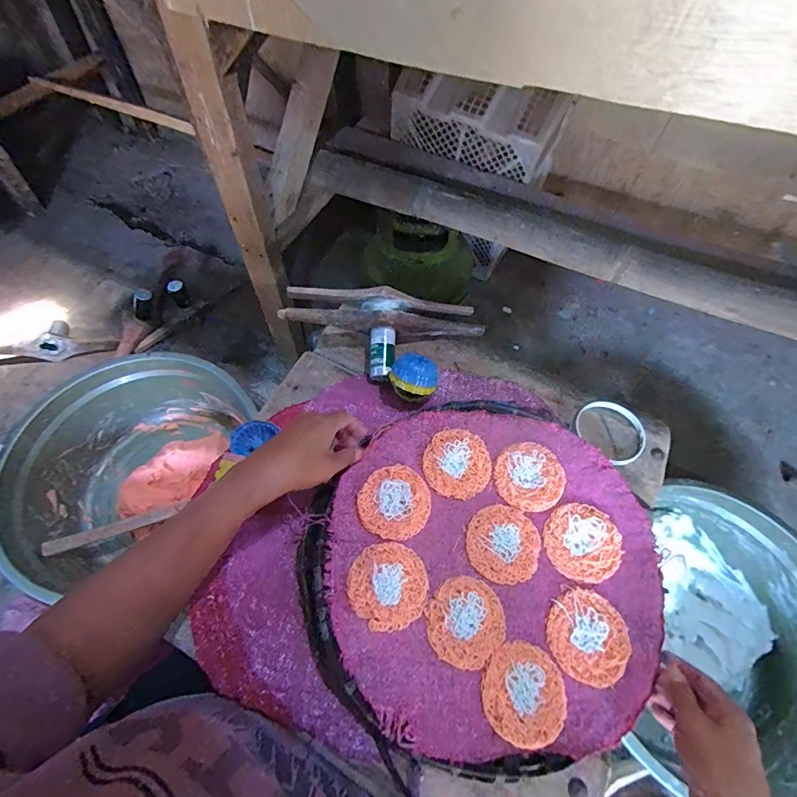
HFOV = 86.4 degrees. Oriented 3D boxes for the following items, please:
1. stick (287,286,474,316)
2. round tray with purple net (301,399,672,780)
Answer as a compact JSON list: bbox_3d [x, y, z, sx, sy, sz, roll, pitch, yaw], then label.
[{"bbox_3d":[-0.018,-0.142,0.598,0.263,0.035,0.020,3,58,-15],"label":"stick"},{"bbox_3d":[0.095,0.172,0.450,0.347,0.034,0.350,1,59,-2],"label":"round tray with purple net"}]

